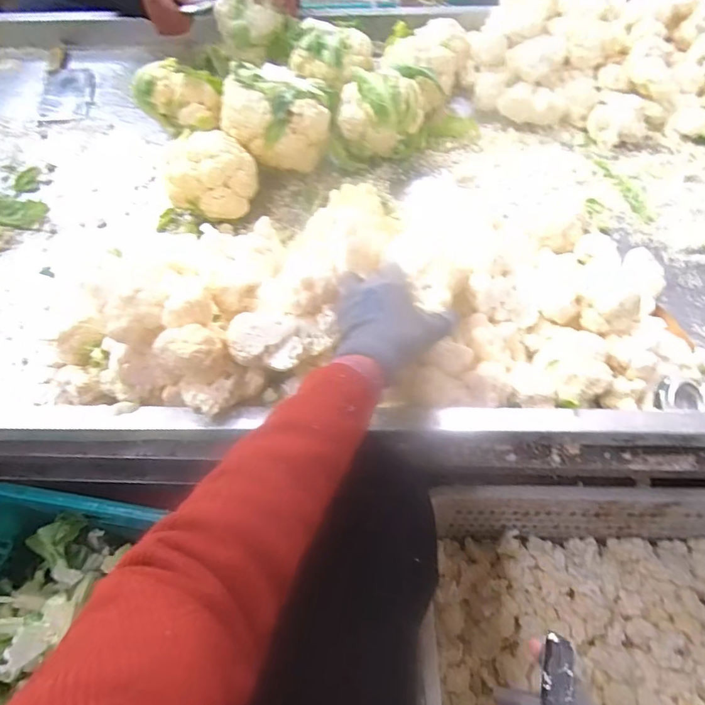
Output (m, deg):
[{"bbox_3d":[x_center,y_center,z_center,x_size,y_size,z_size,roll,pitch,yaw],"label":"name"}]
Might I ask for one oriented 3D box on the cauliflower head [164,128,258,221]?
[{"bbox_3d":[-0.224,-0.283,0.751,0.139,0.090,0.114,-8,58,-5],"label":"cauliflower head"}]

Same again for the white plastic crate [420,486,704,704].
[{"bbox_3d":[0.339,0.382,0.615,0.509,0.229,0.347,0,55,1],"label":"white plastic crate"}]

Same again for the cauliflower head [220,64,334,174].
[{"bbox_3d":[-0.127,-0.393,0.803,0.176,0.151,0.139,-6,56,-3],"label":"cauliflower head"}]

